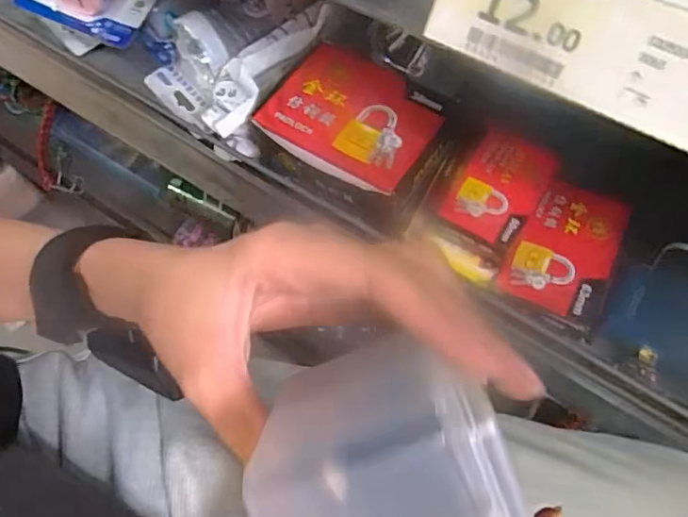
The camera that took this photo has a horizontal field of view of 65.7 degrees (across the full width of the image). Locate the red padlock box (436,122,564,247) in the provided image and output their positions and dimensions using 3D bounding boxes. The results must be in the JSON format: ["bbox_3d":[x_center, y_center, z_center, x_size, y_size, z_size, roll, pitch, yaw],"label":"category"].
[{"bbox_3d":[0.100,-0.044,0.354,0.055,0.027,0.082,27,69,15],"label":"red padlock box"}]

